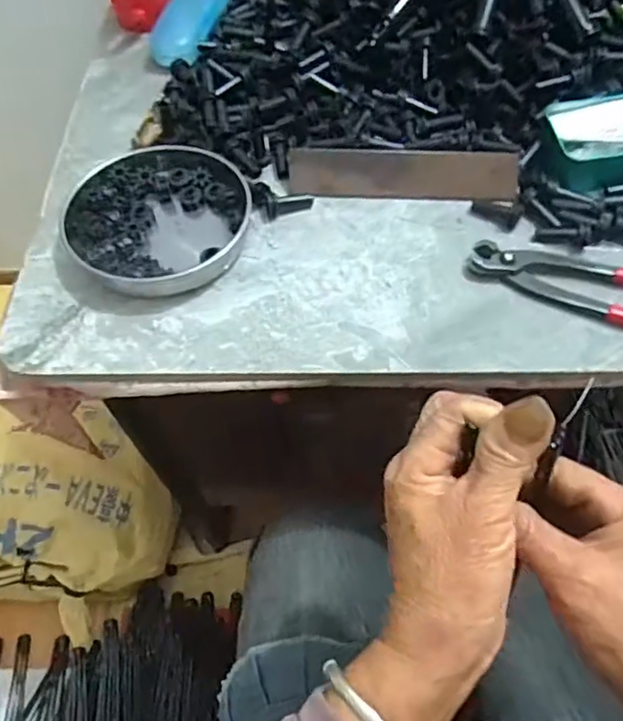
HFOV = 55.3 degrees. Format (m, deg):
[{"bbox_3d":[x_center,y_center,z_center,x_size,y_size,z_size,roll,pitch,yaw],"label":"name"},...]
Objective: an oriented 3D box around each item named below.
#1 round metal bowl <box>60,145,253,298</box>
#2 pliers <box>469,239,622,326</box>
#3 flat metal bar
[{"bbox_3d":[-0.117,-0.109,0.462,0.135,0.032,0.131,-1,59,2],"label":"round metal bowl"},{"bbox_3d":[0.208,-0.049,0.412,0.191,0.012,0.056,20,62,13],"label":"pliers"},{"bbox_3d":[0.073,-0.146,0.470,0.178,0.036,0.012,2,27,4],"label":"flat metal bar"}]

